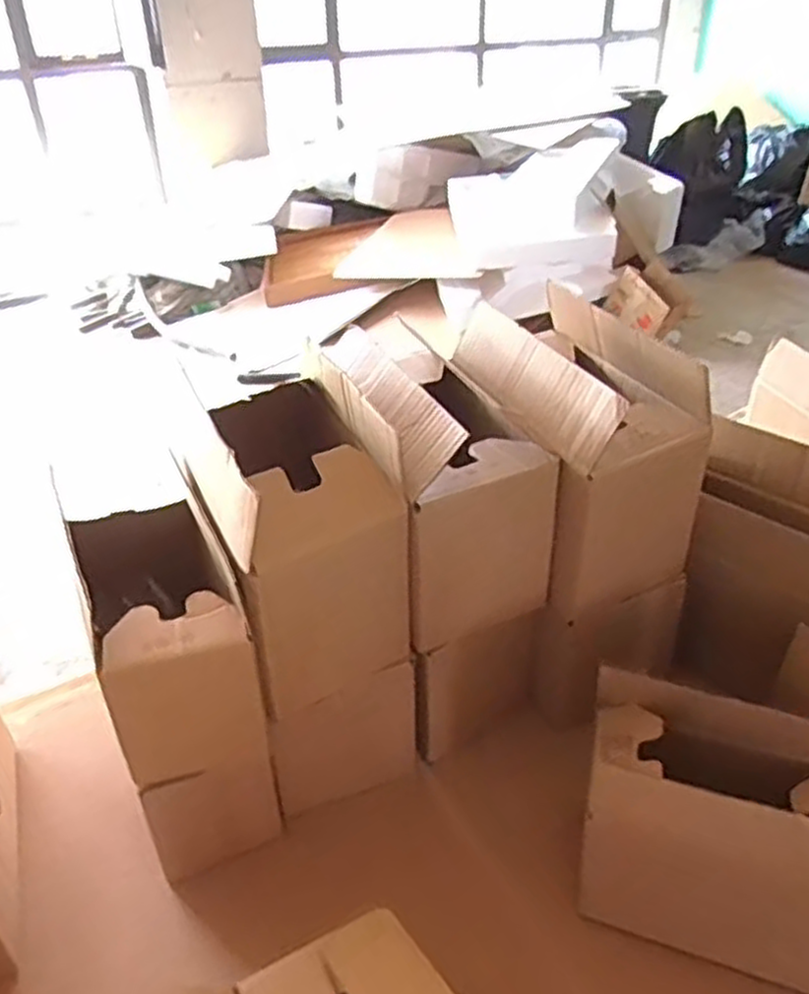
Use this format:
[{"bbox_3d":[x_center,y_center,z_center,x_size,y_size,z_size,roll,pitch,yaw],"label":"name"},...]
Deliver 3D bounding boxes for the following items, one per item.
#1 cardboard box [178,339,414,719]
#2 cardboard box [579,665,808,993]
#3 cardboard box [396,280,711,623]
[{"bbox_3d":[-0.087,0.027,0.642,0.127,0.209,0.175,-17,37,-23],"label":"cardboard box"},{"bbox_3d":[0.236,0.243,0.587,0.197,0.163,0.108,13,36,19],"label":"cardboard box"},{"bbox_3d":[0.146,-0.048,0.734,0.171,0.210,0.218,-16,37,-21],"label":"cardboard box"}]

